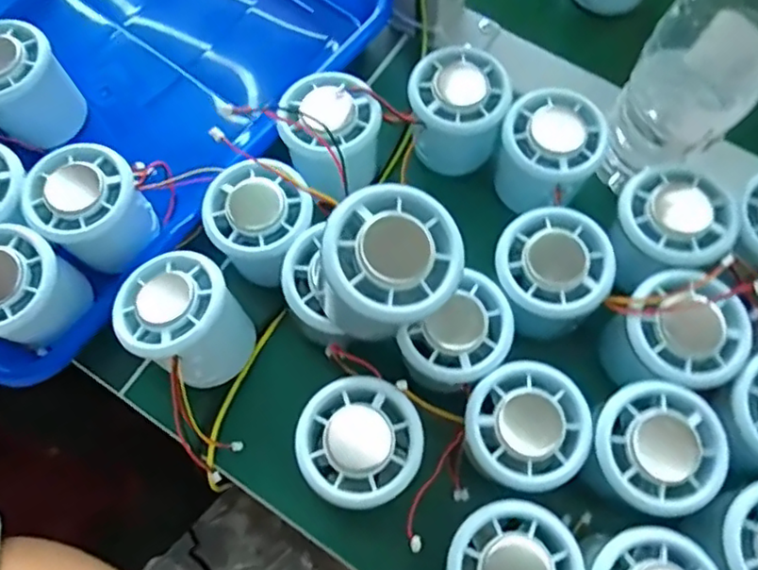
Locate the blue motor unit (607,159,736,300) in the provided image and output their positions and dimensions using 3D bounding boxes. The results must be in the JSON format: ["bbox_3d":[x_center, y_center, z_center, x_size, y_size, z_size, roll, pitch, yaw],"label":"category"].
[{"bbox_3d":[0.153,-0.029,0.337,0.051,0.047,0.056,0,69,1],"label":"blue motor unit"}]

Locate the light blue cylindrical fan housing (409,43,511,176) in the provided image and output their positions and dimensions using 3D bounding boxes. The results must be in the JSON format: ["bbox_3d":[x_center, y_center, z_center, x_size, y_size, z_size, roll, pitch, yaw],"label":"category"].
[{"bbox_3d":[0.047,-0.101,0.374,0.054,0.063,0.051,0,69,1],"label":"light blue cylindrical fan housing"}]

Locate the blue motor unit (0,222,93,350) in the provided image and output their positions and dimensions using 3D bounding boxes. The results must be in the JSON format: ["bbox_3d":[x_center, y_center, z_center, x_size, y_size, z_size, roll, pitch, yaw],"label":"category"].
[{"bbox_3d":[-0.189,0.003,0.325,0.050,0.050,0.055,0,69,1],"label":"blue motor unit"}]

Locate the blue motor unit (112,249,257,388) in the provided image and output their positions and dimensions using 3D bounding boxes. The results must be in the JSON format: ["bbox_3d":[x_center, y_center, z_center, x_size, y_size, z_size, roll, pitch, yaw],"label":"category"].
[{"bbox_3d":[-0.099,0.018,0.321,0.053,0.054,0.058,0,69,1],"label":"blue motor unit"}]

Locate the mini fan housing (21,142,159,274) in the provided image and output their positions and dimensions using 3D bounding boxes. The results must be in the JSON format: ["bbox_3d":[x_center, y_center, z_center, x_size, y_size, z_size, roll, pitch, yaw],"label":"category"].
[{"bbox_3d":[-0.156,-0.041,0.345,0.053,0.059,0.049,0,69,1],"label":"mini fan housing"}]

